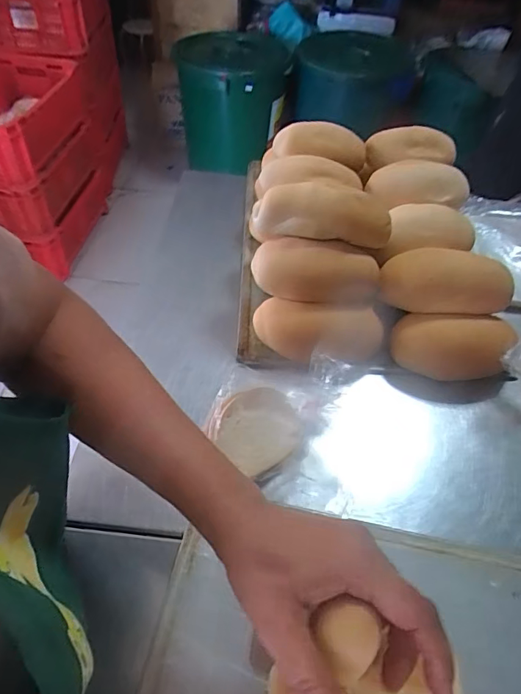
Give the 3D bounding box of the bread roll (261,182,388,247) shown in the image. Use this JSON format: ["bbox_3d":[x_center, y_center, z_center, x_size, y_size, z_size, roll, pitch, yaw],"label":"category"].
[{"bbox_3d":[0.068,-0.143,0.505,0.148,0.051,0.044,5,49,0],"label":"bread roll"}]

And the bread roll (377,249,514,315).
[{"bbox_3d":[0.202,-0.072,0.516,0.139,0.048,0.058,9,49,4],"label":"bread roll"}]

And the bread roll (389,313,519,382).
[{"bbox_3d":[0.211,0.001,0.528,0.122,0.068,0.056,6,49,2],"label":"bread roll"}]

